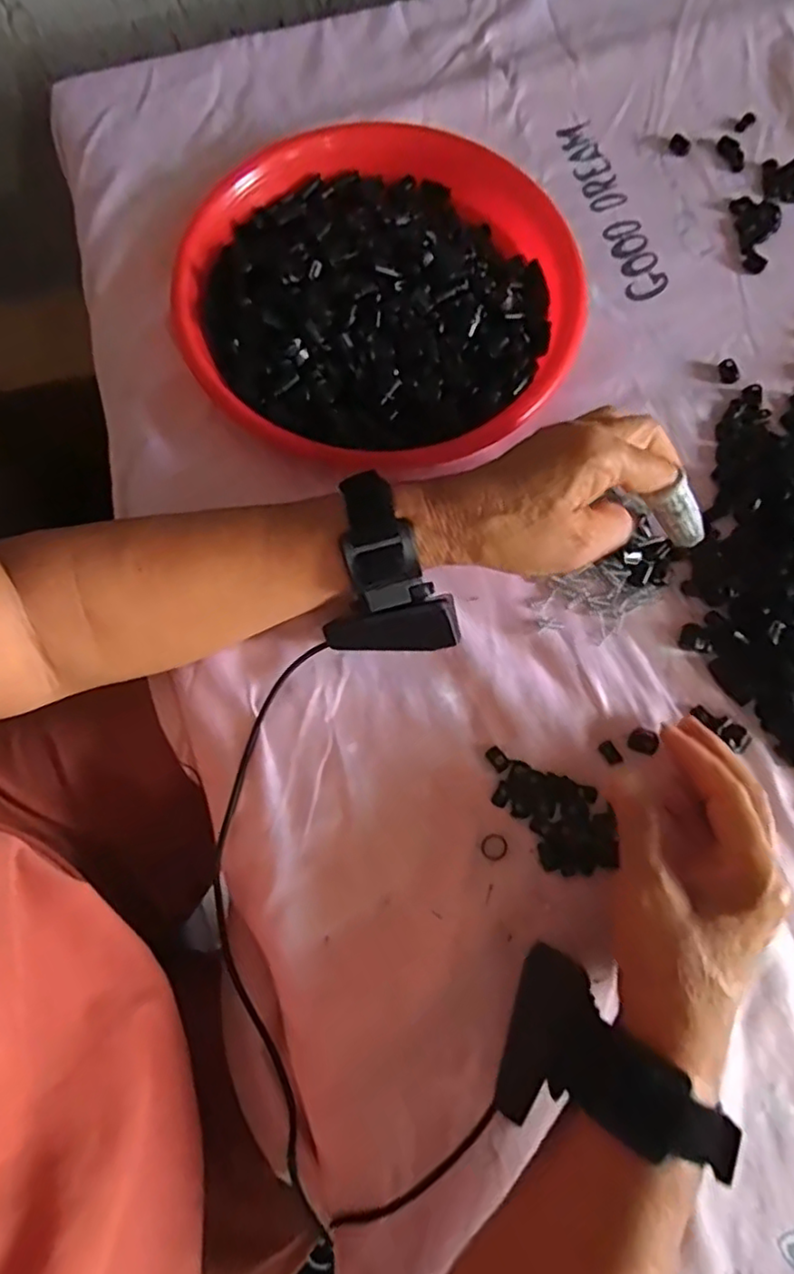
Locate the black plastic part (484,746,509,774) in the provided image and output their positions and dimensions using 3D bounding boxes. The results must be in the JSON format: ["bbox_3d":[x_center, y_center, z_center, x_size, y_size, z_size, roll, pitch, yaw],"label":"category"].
[{"bbox_3d":[0.056,0.068,0.354,0.009,0.004,0.014,-39,80,-10],"label":"black plastic part"}]

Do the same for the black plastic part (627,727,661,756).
[{"bbox_3d":[0.138,0.058,0.354,0.014,0.010,0.012,27,77,6],"label":"black plastic part"}]

